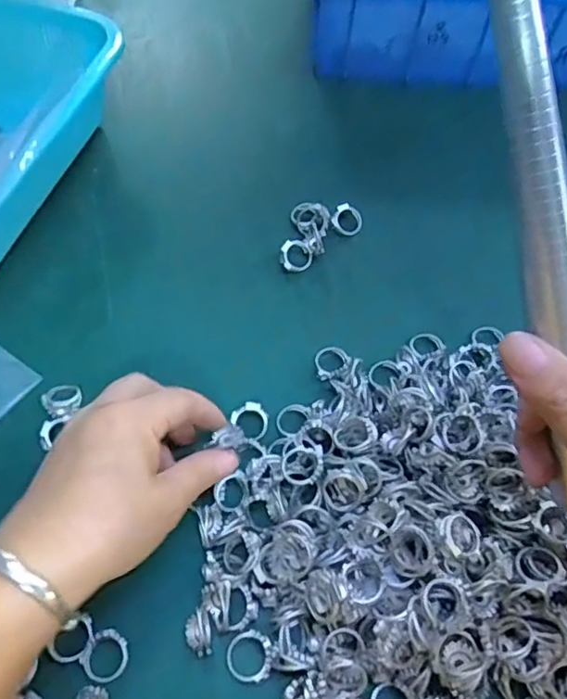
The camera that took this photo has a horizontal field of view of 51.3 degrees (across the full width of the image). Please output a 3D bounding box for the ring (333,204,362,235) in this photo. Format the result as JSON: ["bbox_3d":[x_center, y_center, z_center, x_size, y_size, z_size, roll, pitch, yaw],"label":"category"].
[{"bbox_3d":[0.047,-0.094,0.429,0.021,0.004,0.022,1,85,-14],"label":"ring"}]

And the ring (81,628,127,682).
[{"bbox_3d":[-0.084,0.144,0.278,0.020,0.006,0.021,1,59,-1],"label":"ring"}]

